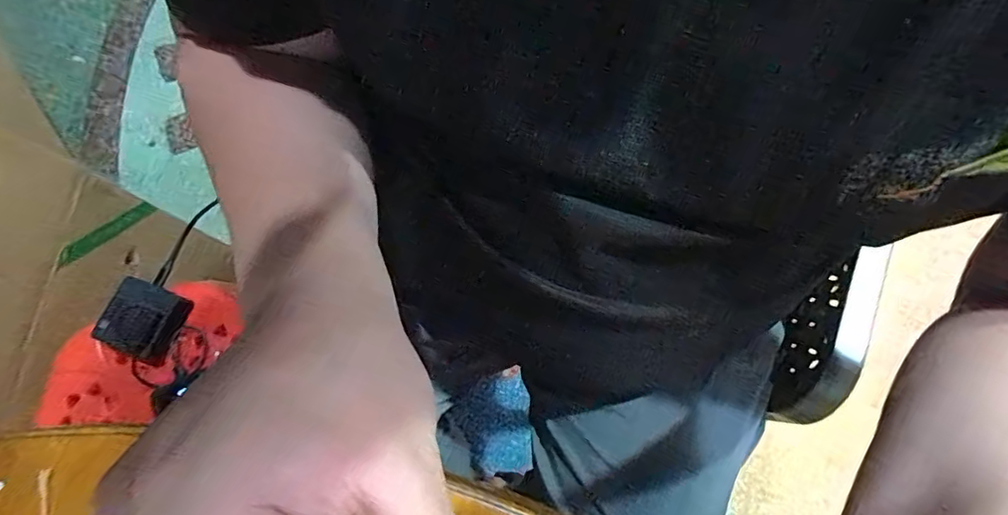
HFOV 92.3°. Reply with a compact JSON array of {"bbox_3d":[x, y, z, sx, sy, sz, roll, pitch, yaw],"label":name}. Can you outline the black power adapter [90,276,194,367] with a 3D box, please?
[{"bbox_3d":[-0.412,0.071,0.552,0.070,0.039,0.078,23,76,5],"label":"black power adapter"}]

